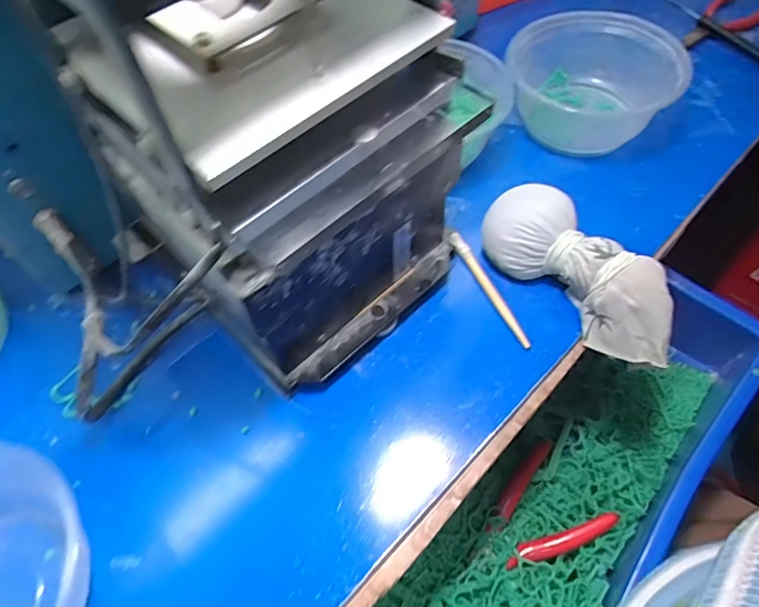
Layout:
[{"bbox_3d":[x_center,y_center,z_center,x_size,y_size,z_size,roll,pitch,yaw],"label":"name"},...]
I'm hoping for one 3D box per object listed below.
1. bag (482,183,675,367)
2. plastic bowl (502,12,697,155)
[{"bbox_3d":[0.133,-0.022,0.344,0.143,0.049,0.056,38,67,24],"label":"bag"},{"bbox_3d":[0.177,-0.183,0.443,0.136,0.062,0.118,12,59,11],"label":"plastic bowl"}]

